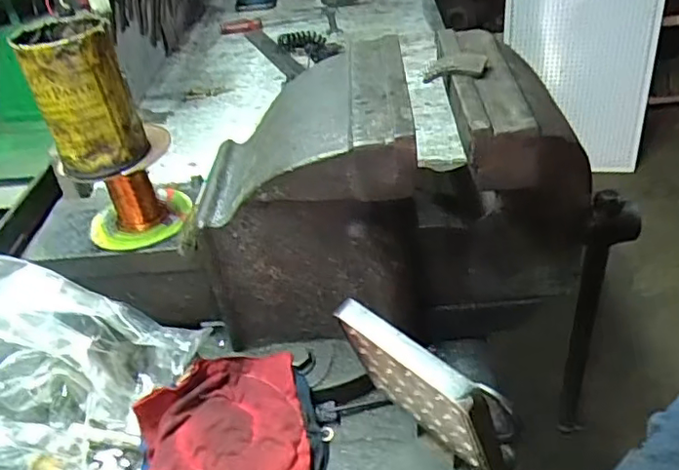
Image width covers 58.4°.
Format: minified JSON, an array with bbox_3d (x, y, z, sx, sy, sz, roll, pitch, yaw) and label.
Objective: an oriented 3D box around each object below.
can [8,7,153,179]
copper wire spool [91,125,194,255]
[{"bbox_3d":[-0.212,-0.116,0.506,0.076,0.111,0.076,-23,39,-21],"label":"can"},{"bbox_3d":[-0.195,-0.047,0.570,0.094,0.084,0.095,-7,36,-1],"label":"copper wire spool"}]

